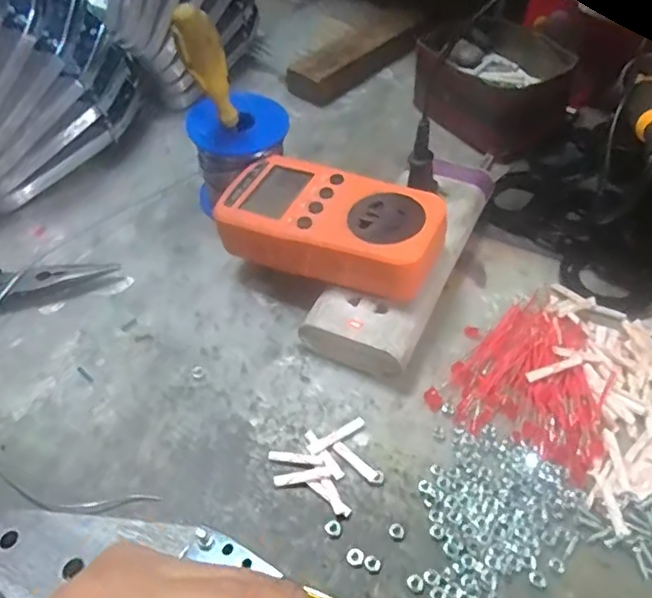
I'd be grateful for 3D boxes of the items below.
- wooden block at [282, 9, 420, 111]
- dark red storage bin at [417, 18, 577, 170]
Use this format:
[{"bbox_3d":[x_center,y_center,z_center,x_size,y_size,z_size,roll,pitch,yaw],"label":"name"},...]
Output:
[{"bbox_3d":[0.030,-0.221,0.528,0.139,0.021,0.043,-38,60,-26],"label":"wooden block"},{"bbox_3d":[0.134,-0.172,0.467,0.098,0.049,0.127,-33,58,-24],"label":"dark red storage bin"}]

